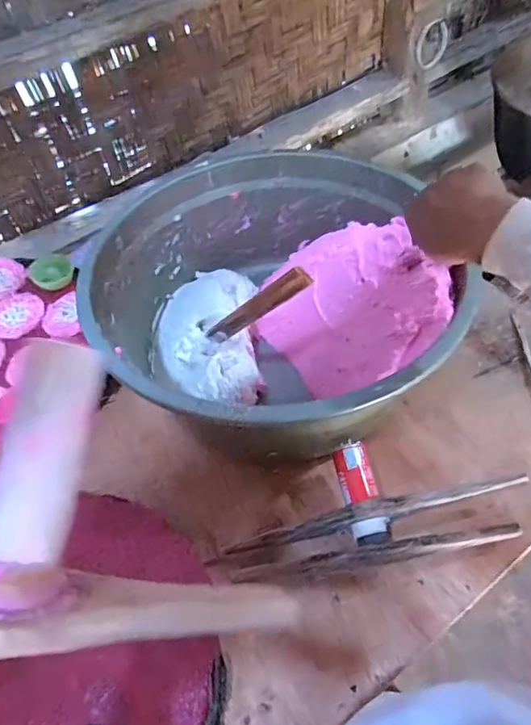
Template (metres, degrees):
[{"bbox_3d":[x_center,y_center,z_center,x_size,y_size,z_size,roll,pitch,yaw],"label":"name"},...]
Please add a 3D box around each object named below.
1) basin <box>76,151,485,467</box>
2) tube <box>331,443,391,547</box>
[{"bbox_3d":[0.014,-0.064,0.593,0.396,0.173,0.387,-4,53,5],"label":"basin"},{"bbox_3d":[0.097,0.132,0.497,0.038,0.031,0.094,-12,67,-3],"label":"tube"}]

